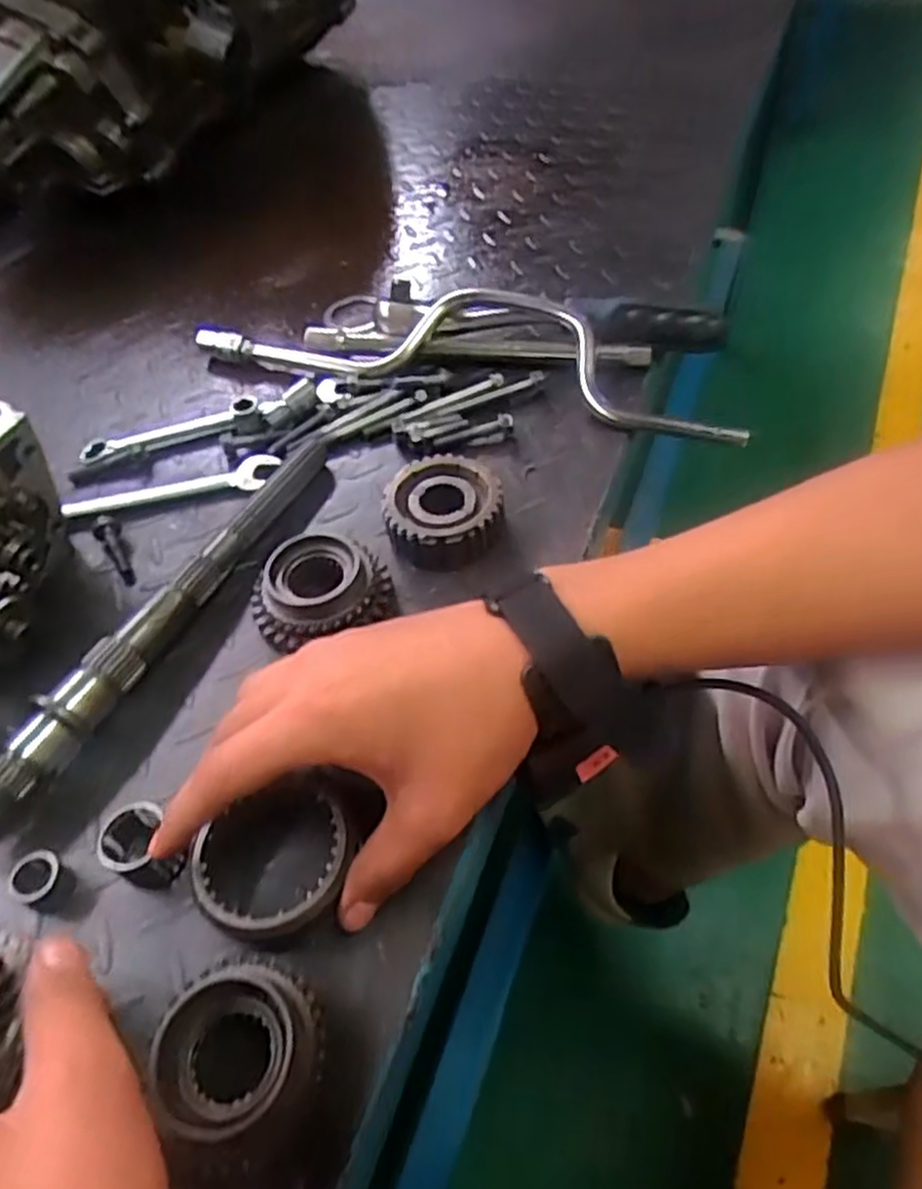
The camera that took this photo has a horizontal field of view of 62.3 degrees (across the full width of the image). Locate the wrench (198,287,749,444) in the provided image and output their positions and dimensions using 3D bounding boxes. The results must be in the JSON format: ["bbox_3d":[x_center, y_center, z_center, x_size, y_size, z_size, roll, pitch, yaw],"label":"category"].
[{"bbox_3d":[0.001,-0.178,0.542,0.401,0.043,0.083,15,55,17],"label":"wrench"}]

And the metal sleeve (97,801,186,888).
[{"bbox_3d":[-0.141,0.112,0.338,0.029,0.027,0.029,-18,53,-10],"label":"metal sleeve"}]

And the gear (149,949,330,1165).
[{"bbox_3d":[-0.081,0.168,0.283,0.062,0.029,0.060,15,55,17],"label":"gear"}]

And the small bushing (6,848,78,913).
[{"bbox_3d":[-0.185,0.127,0.338,0.022,0.019,0.022,-3,52,4],"label":"small bushing"}]

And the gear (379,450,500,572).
[{"bbox_3d":[-0.010,-0.050,0.454,0.067,0.028,0.066,-3,52,4],"label":"gear"}]

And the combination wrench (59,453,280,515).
[{"bbox_3d":[-0.186,-0.067,0.497,0.136,0.009,0.023,-16,53,-6],"label":"combination wrench"}]

